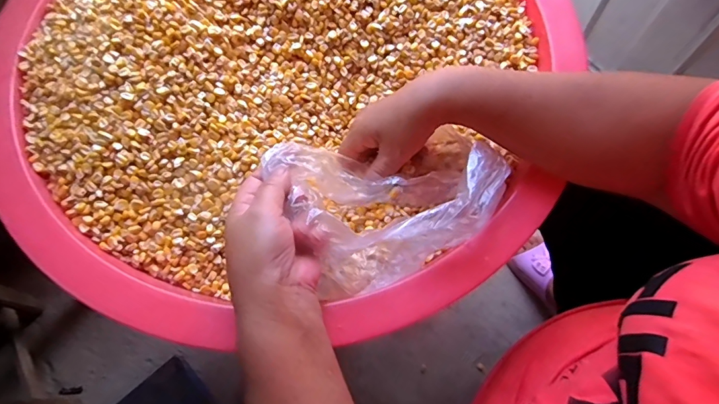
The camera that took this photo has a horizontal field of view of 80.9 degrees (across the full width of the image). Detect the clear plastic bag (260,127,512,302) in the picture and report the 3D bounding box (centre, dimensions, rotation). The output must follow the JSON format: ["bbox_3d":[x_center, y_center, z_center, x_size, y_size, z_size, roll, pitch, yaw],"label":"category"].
[{"bbox_3d":[0.031,-0.009,0.374,0.185,0.085,0.138,-24,67,-8],"label":"clear plastic bag"}]

